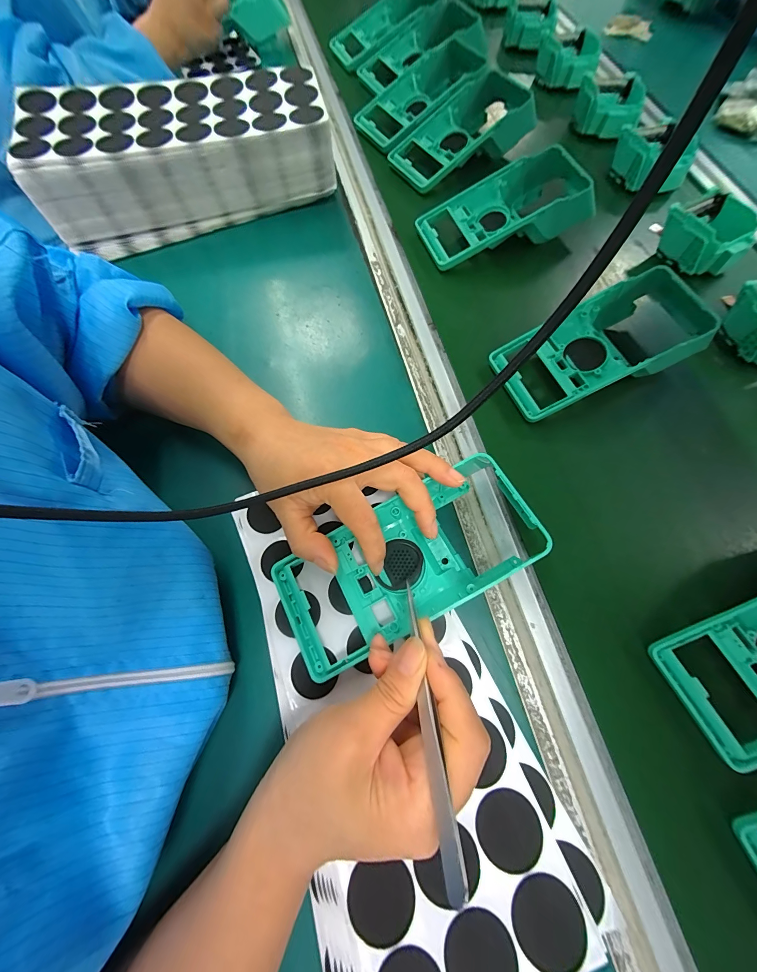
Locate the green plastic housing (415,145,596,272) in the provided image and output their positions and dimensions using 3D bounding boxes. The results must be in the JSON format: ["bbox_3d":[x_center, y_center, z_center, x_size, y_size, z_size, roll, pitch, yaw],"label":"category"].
[{"bbox_3d":[0.135,-0.308,0.375,0.171,0.052,0.106,-12,70,-5],"label":"green plastic housing"}]

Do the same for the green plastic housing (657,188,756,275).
[{"bbox_3d":[0.357,-0.273,0.366,0.081,0.041,0.081,0,70,0],"label":"green plastic housing"}]

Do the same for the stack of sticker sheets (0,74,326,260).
[{"bbox_3d":[-0.205,-0.352,0.369,0.291,0.087,0.131,-14,70,-5],"label":"stack of sticker sheets"}]

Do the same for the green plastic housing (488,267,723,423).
[{"bbox_3d":[0.203,-0.127,0.306,0.183,0.056,0.090,-20,71,-8],"label":"green plastic housing"}]

